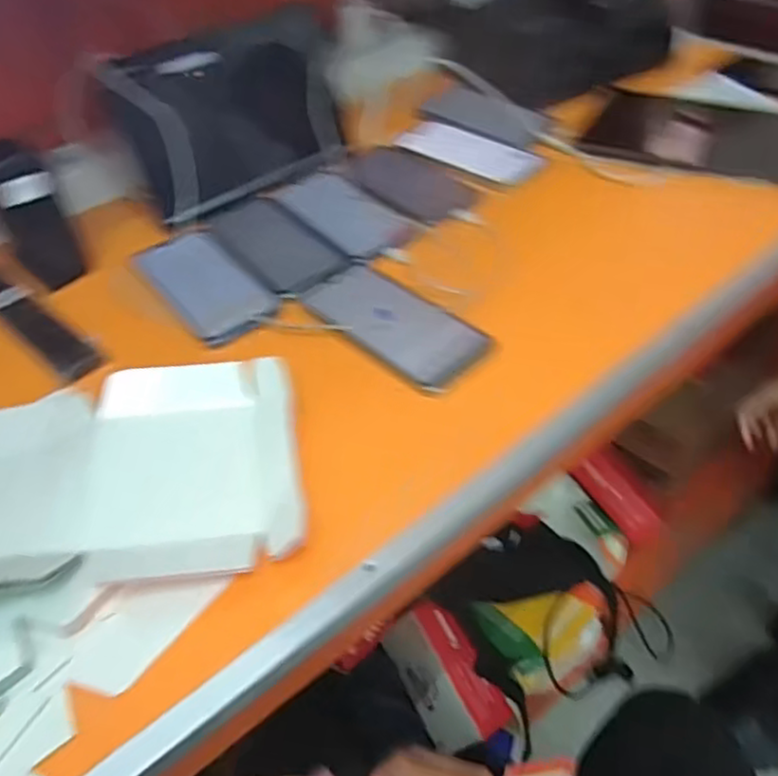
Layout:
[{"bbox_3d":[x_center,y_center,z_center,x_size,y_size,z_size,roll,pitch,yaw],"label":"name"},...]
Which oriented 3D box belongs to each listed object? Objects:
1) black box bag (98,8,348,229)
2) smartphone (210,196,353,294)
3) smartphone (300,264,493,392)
[{"bbox_3d":[-0.154,-0.276,0.709,0.216,0.139,0.111,-21,47,-16],"label":"black box bag"},{"bbox_3d":[-0.109,-0.141,0.664,0.078,0.011,0.139,-34,52,-26],"label":"smartphone"},{"bbox_3d":[0.003,-0.056,0.589,0.073,0.008,0.166,-36,53,-27],"label":"smartphone"}]

